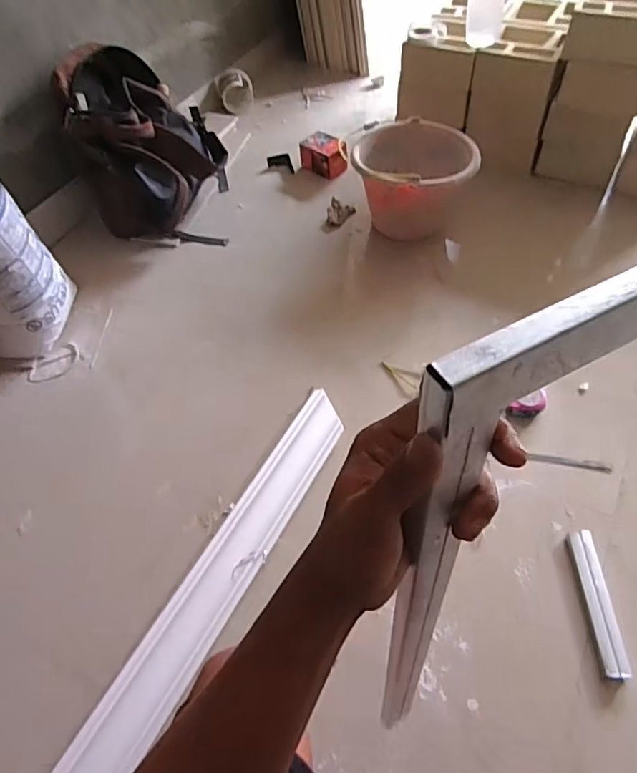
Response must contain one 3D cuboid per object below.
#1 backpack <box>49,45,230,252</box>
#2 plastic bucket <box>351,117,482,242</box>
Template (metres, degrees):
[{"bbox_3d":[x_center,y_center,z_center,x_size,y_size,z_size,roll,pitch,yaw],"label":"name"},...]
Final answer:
[{"bbox_3d":[-0.444,-0.636,1.411,0.344,0.351,0.401,-7,52,0],"label":"backpack"},{"bbox_3d":[0.233,-0.488,1.354,0.281,0.238,0.281,-2,52,3],"label":"plastic bucket"}]

